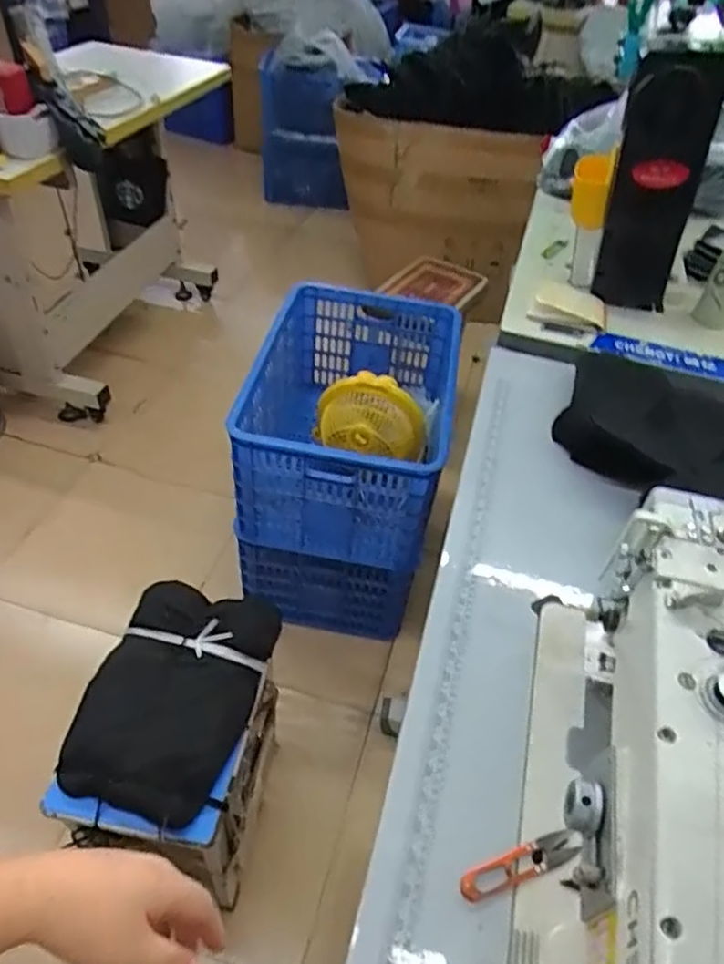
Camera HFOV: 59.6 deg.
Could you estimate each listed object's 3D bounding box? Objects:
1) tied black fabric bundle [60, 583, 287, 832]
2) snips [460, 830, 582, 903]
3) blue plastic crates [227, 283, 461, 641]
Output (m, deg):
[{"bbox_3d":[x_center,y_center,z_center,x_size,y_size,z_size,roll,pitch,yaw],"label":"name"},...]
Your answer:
[{"bbox_3d":[-0.273,0.292,0.914,0.229,0.079,0.343,16,47,9],"label":"tied black fabric bundle"},{"bbox_3d":[0.138,0.336,0.554,0.113,0.007,0.026,-12,48,-17],"label":"snips"},{"bbox_3d":[-0.029,-0.077,1.543,0.409,0.542,0.633,9,46,2],"label":"blue plastic crates"}]

